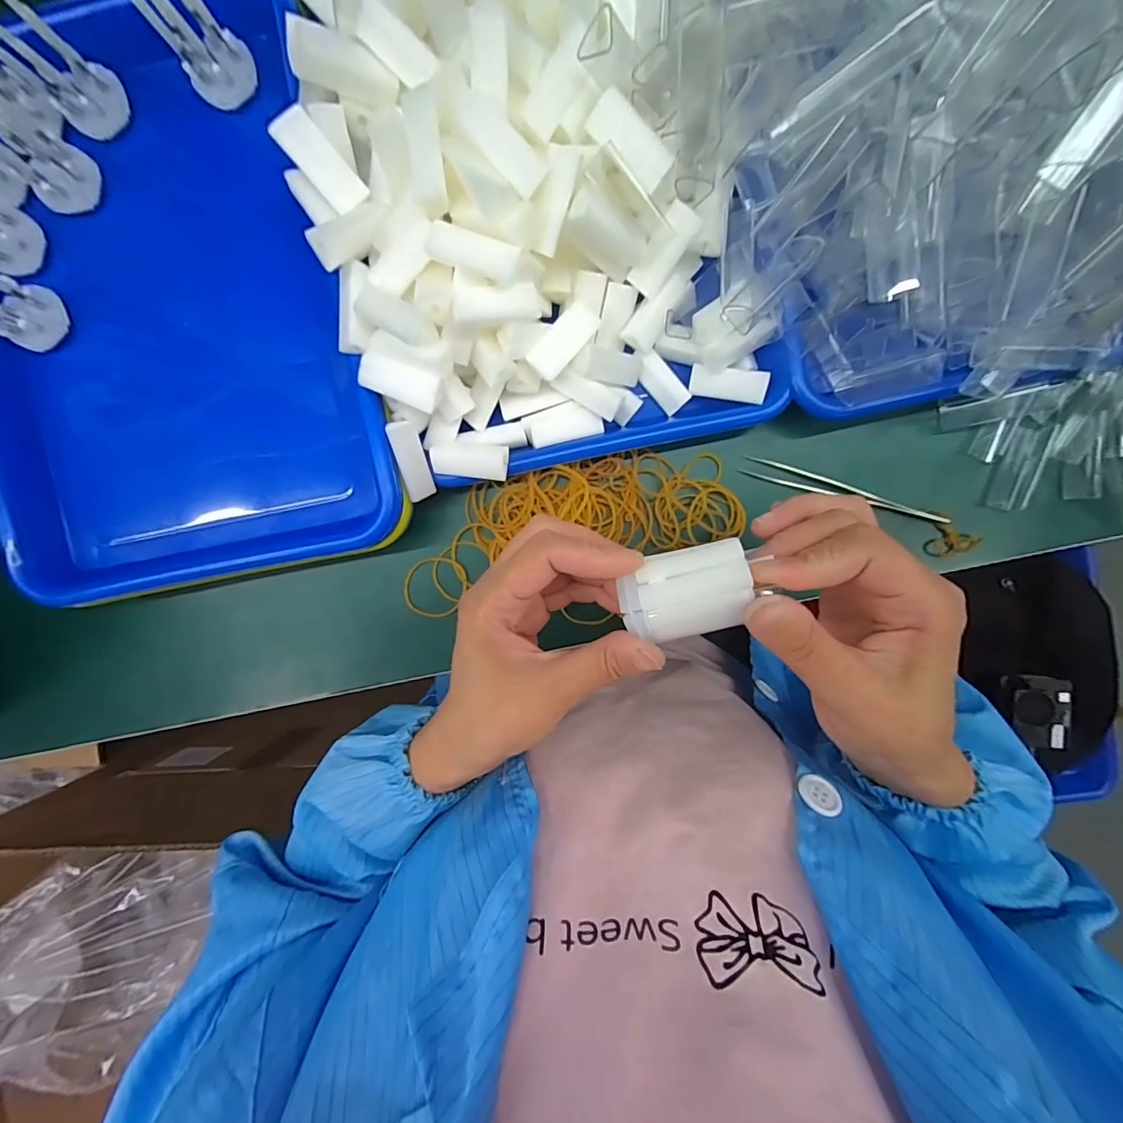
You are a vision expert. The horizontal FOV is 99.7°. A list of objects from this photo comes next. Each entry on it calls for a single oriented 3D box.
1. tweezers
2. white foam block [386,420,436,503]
[{"bbox_3d":[0.186,-0.044,0.312,0.130,0.011,0.013,20,94,2],"label":"tweezers"},{"bbox_3d":[-0.089,-0.060,0.284,0.015,0.011,0.047,-11,117,4],"label":"white foam block"}]

